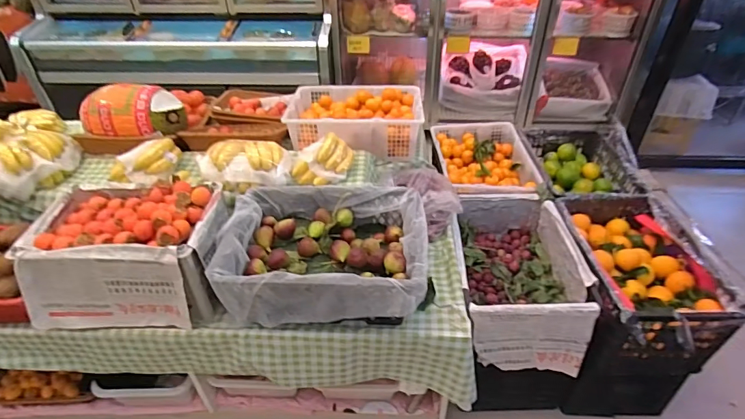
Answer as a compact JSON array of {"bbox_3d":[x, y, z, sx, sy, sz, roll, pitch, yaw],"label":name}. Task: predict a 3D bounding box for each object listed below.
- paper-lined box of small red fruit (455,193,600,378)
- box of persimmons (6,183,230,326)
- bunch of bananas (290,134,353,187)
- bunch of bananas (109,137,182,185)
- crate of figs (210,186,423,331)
[{"bbox_3d":[0.441,0.191,1.335,0.362,0.228,0.551,4,39,6],"label":"paper-lined box of small red fruit"},{"bbox_3d":[-0.608,0.105,1.099,0.415,0.247,0.306,-1,39,-1],"label":"box of persimmons"},{"bbox_3d":[-0.140,-0.152,1.289,0.102,0.087,0.201,30,48,33],"label":"bunch of bananas"},{"bbox_3d":[-0.668,-0.137,1.276,0.086,0.088,0.212,23,44,27],"label":"bunch of bananas"},{"bbox_3d":[-0.106,0.114,1.131,0.568,0.178,0.388,4,39,6],"label":"crate of figs"}]

